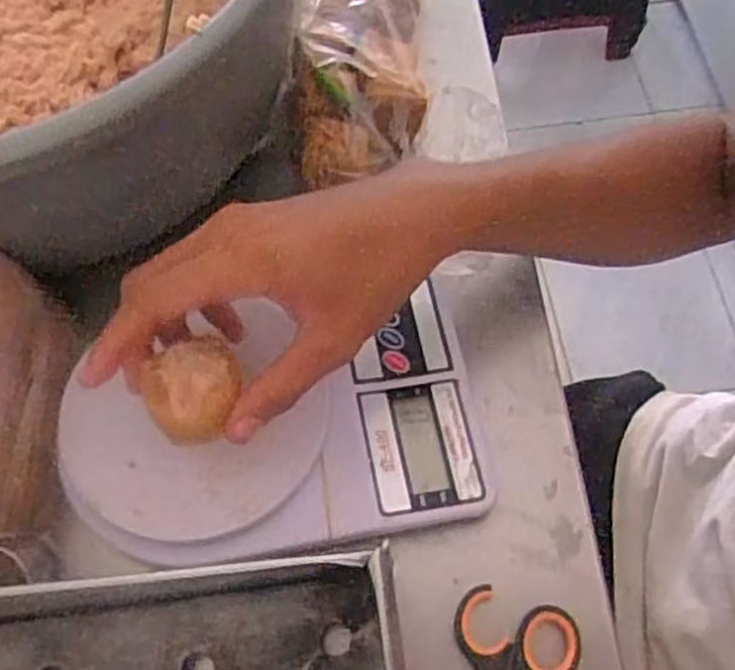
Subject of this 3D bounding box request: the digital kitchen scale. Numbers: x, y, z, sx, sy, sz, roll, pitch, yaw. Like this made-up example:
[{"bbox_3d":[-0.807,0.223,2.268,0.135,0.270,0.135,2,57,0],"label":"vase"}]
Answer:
[{"bbox_3d":[-0.047,0.040,0.405,0.216,0.038,0.146,-11,64,-3],"label":"digital kitchen scale"}]

